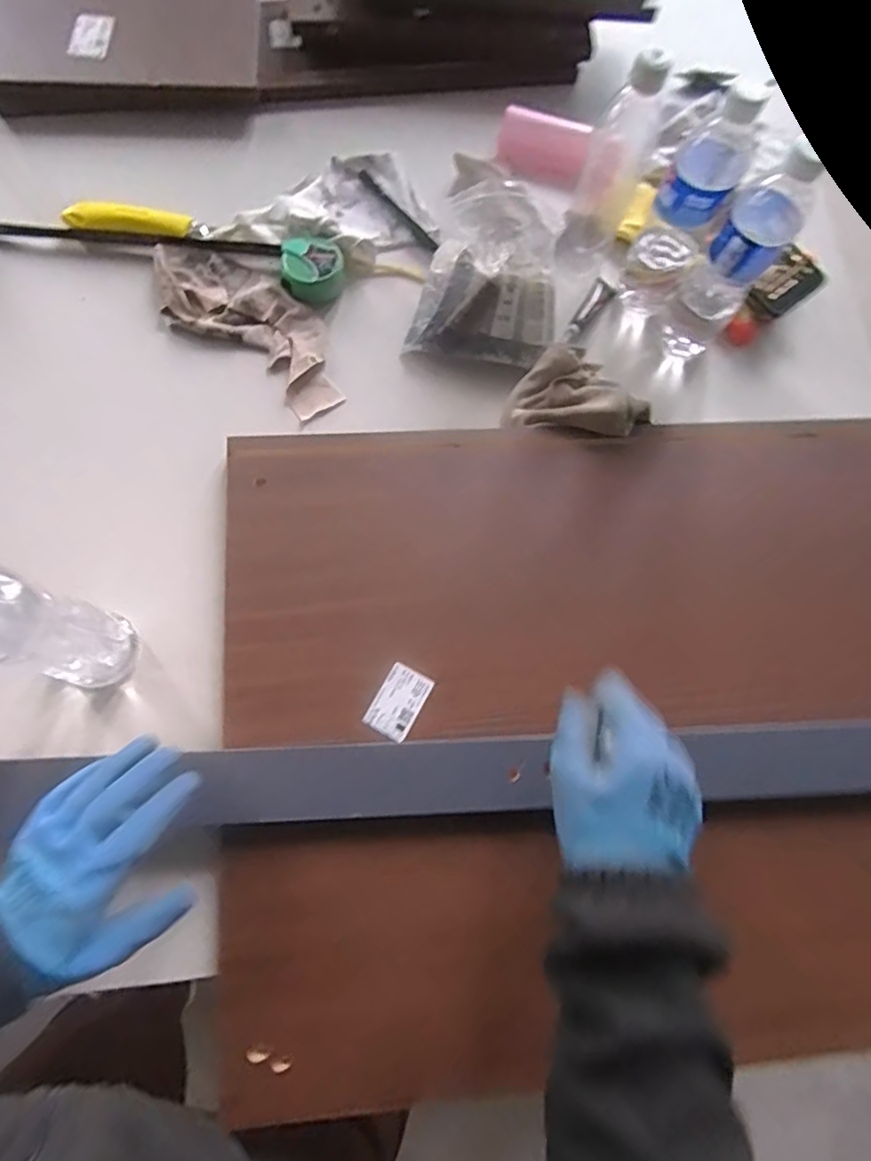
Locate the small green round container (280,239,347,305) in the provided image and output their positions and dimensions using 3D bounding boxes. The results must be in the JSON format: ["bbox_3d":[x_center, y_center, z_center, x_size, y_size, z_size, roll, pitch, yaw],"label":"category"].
[{"bbox_3d":[-0.130,-0.332,0.642,0.064,0.033,0.064,0,74,-1],"label":"small green round container"}]

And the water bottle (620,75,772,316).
[{"bbox_3d":[0.247,-0.367,0.592,0.065,0.226,0.068,31,75,4],"label":"water bottle"}]

